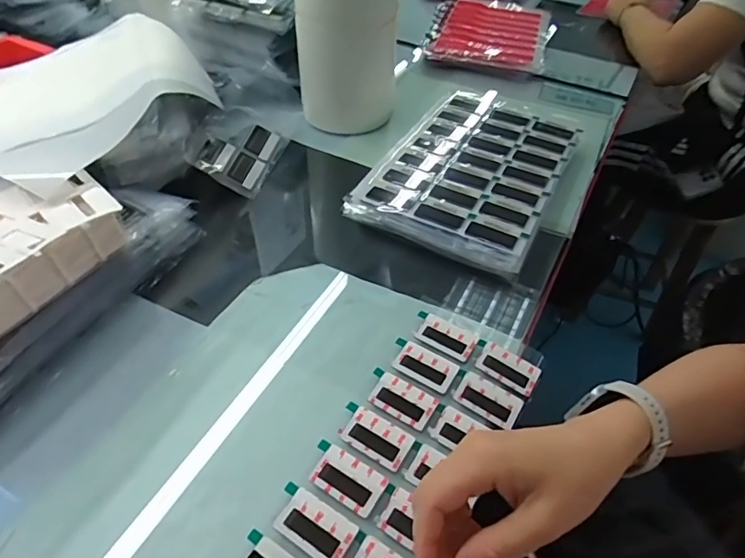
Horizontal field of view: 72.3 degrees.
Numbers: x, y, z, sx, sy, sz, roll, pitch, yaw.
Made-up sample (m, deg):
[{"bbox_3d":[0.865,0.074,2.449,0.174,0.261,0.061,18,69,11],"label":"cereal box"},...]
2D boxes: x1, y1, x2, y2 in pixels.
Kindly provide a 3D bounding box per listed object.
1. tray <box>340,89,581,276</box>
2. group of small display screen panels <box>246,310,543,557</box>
[{"bbox_3d":[0.134,-0.151,0.653,0.203,0.027,0.334,22,50,17],"label":"tray"},{"bbox_3d":[0.027,0.141,0.405,0.119,0.007,0.275,26,51,20],"label":"group of small display screen panels"}]

